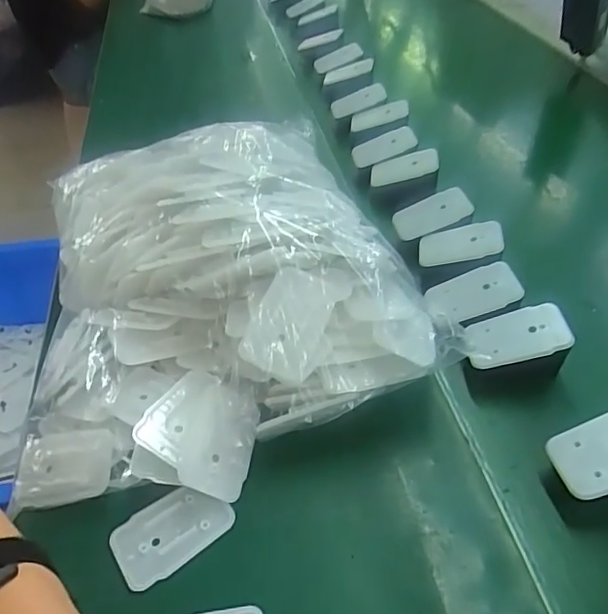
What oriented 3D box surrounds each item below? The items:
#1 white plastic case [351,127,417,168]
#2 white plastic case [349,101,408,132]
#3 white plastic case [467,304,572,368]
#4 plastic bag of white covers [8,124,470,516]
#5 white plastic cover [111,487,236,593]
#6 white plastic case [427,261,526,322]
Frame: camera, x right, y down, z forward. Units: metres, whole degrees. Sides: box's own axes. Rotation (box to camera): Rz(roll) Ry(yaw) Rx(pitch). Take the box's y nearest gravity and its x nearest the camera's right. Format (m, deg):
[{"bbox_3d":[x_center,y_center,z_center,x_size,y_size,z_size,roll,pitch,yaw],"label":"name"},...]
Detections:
[{"bbox_3d":[0.085,-0.172,0.601,0.069,0.009,0.025,-21,81,10],"label":"white plastic case"},{"bbox_3d":[0.089,-0.225,0.662,0.072,0.016,0.026,-8,38,28],"label":"white plastic case"},{"bbox_3d":[0.150,0.020,0.393,0.066,0.008,0.039,-17,46,18],"label":"white plastic case"},{"bbox_3d":[-0.084,-0.026,0.431,0.282,0.119,0.307,-17,45,-12],"label":"plastic bag of white covers"},{"bbox_3d":[-0.080,0.133,0.335,0.068,0.005,0.043,-26,47,-21],"label":"white plastic cover"},{"bbox_3d":[0.130,-0.010,0.430,0.066,0.005,0.041,-21,49,14],"label":"white plastic case"}]

